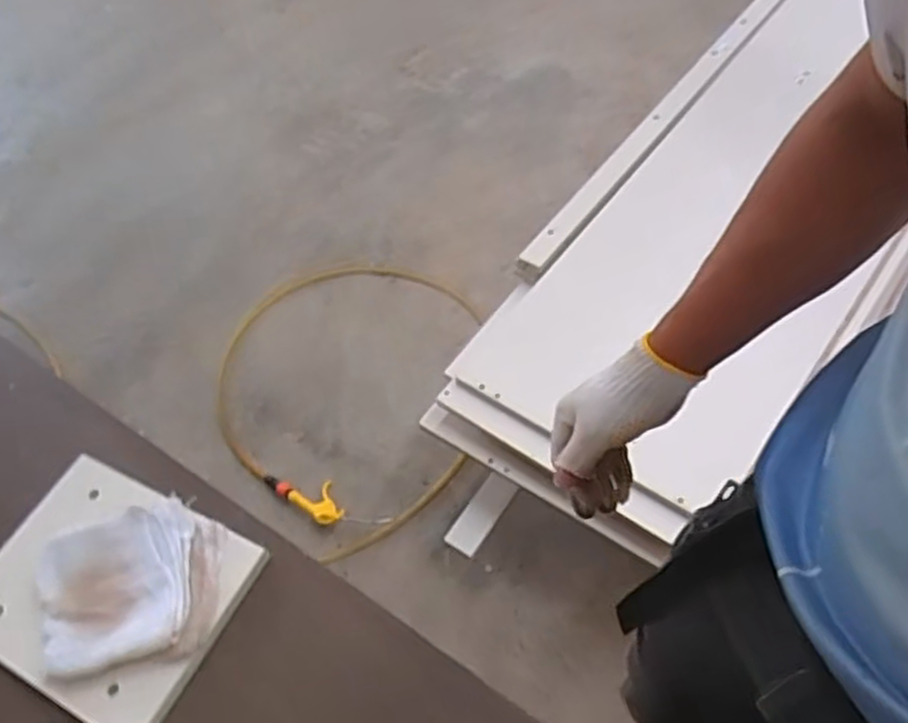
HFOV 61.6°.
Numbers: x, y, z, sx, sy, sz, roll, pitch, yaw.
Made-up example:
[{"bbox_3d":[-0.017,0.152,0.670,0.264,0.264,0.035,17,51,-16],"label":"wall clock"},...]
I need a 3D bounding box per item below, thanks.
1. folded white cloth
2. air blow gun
[{"bbox_3d":[-0.321,0.219,0.755,0.172,0.036,0.157,-14,53,-1],"label":"folded white cloth"},{"bbox_3d":[-0.267,0.272,1.521,0.286,0.053,0.086,26,62,25],"label":"air blow gun"}]

